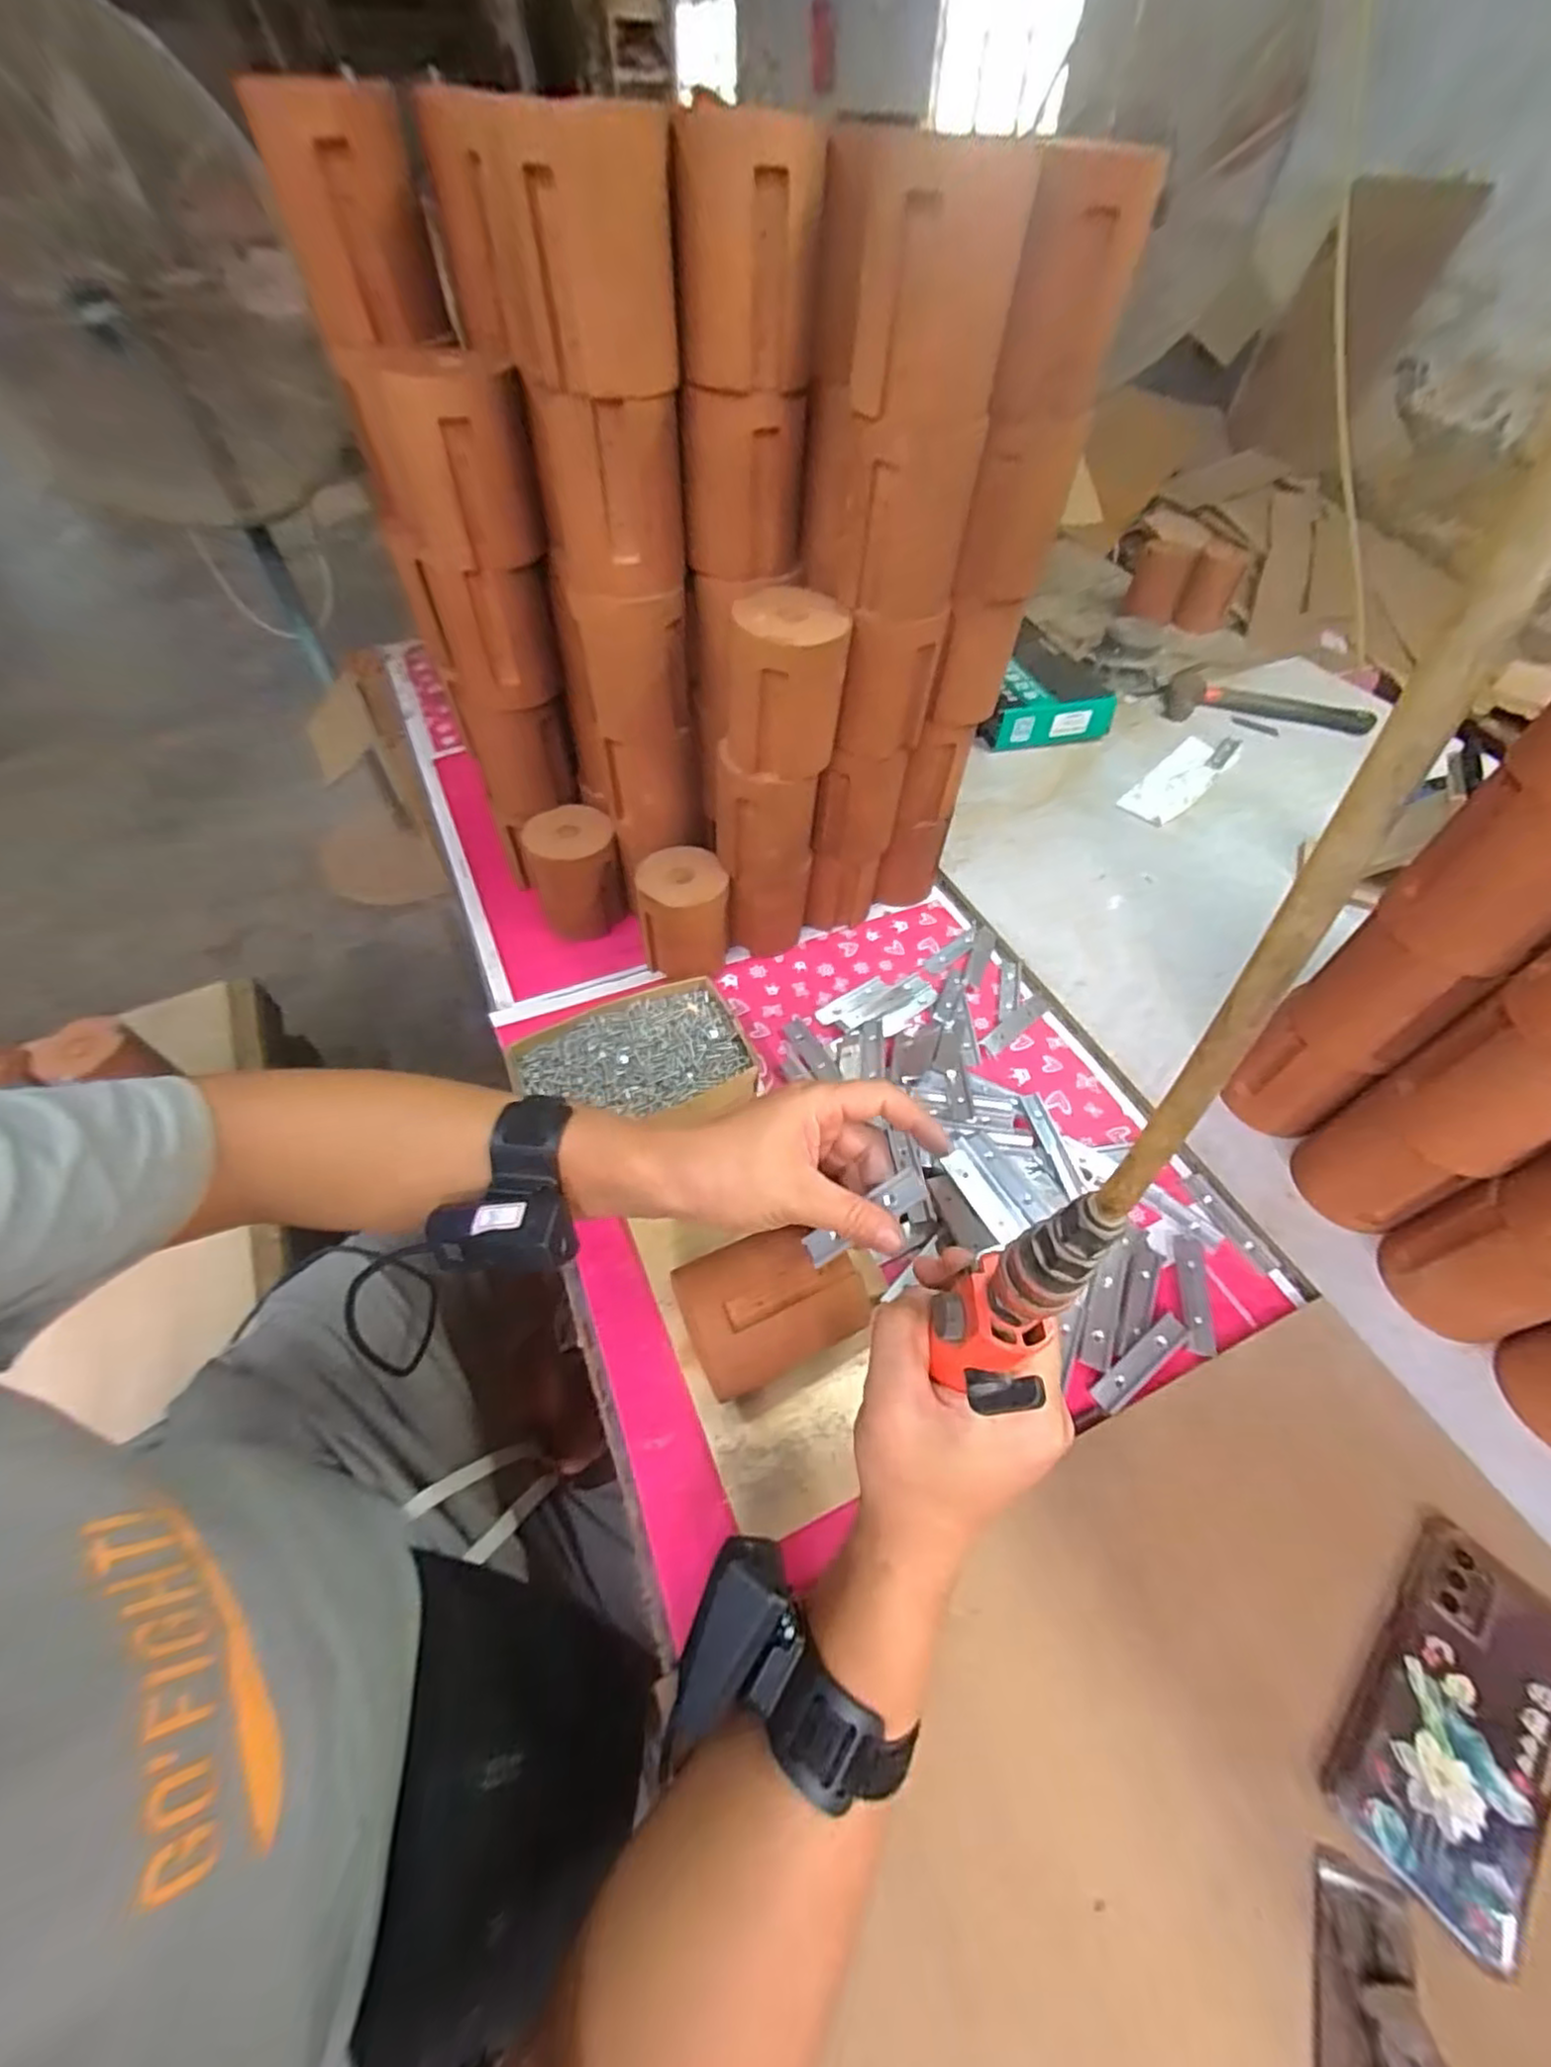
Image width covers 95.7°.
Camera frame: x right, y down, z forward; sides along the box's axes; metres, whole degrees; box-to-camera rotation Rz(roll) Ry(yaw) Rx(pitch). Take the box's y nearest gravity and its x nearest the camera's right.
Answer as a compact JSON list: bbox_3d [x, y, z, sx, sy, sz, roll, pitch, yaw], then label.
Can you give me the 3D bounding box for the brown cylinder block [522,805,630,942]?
[{"bbox_3d":[-0.185,-0.150,0.664,0.077,0.098,0.072,-11,52,-7],"label":"brown cylinder block"}]

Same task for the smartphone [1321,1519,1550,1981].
[{"bbox_3d":[0.346,0.341,0.351,0.167,0.013,0.075,-36,59,-24],"label":"smartphone"}]

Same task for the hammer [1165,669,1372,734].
[{"bbox_3d":[0.651,-0.437,0.932,0.247,0.030,0.088,10,53,9],"label":"hammer"}]

